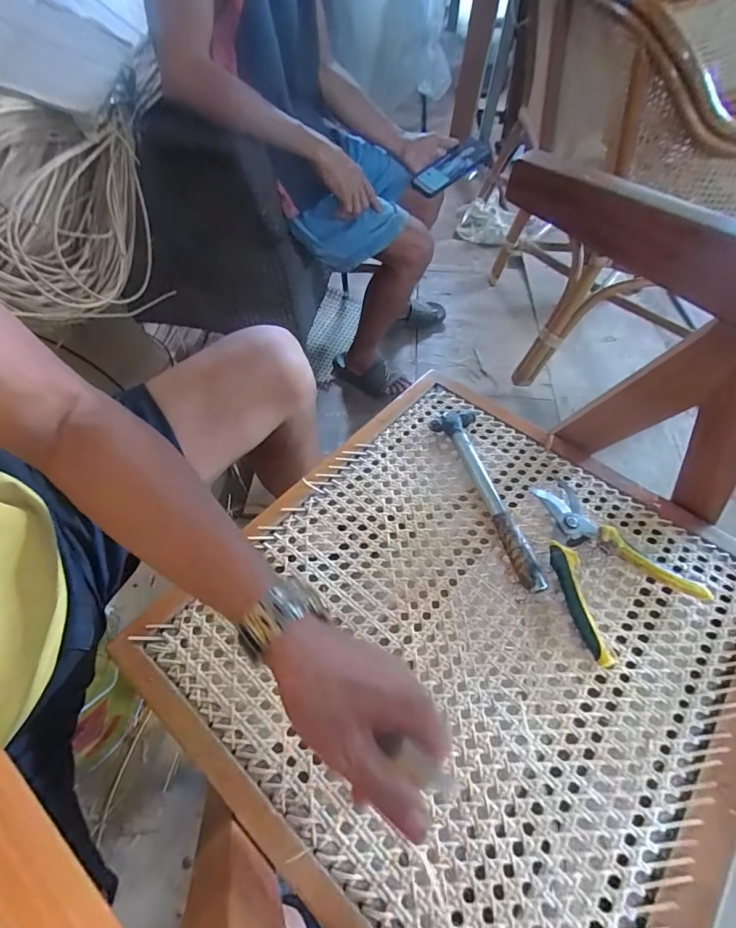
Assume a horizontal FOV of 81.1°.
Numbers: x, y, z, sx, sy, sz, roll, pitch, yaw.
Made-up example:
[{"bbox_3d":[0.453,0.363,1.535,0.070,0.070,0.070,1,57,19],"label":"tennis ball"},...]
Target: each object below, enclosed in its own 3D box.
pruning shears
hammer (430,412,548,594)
[{"bbox_3d":[0.226,0.095,0.440,0.132,0.021,0.167,-26,60,-18],"label":"pruning shears"},{"bbox_3d":[0.130,0.028,0.481,0.050,0.027,0.237,-9,56,-7],"label":"hammer"}]

